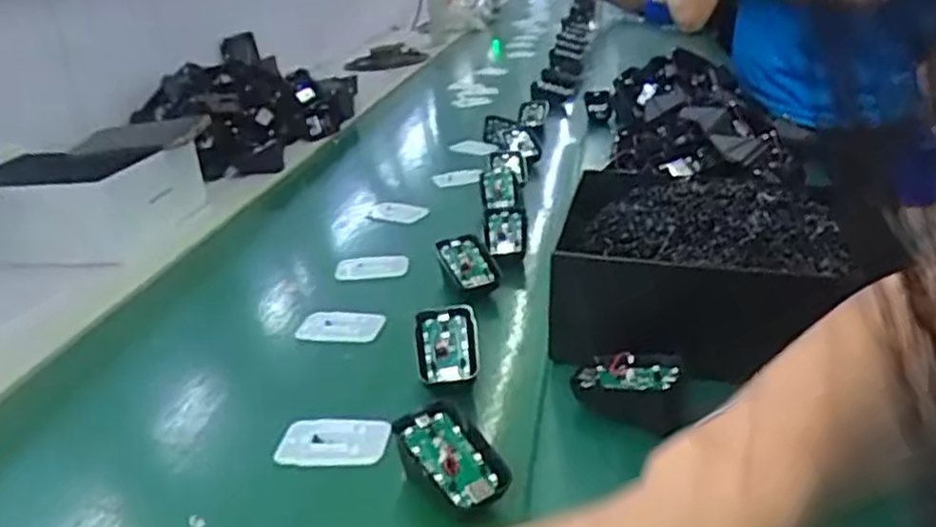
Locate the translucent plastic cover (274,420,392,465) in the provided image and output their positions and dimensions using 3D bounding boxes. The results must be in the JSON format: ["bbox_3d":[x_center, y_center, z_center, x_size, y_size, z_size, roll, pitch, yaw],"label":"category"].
[{"bbox_3d":[-0.087,0.114,0.483,0.071,0.009,0.041,-2,25,4],"label":"translucent plastic cover"}]

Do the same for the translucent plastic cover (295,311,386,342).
[{"bbox_3d":[-0.108,0.053,0.624,0.072,0.010,0.040,0,35,9],"label":"translucent plastic cover"}]

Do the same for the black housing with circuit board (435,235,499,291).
[{"bbox_3d":[0.001,-0.001,0.666,0.044,0.009,0.065,-9,46,-20],"label":"black housing with circuit board"}]

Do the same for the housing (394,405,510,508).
[{"bbox_3d":[-0.011,0.109,0.422,0.039,0.010,0.069,-24,51,-27],"label":"housing"}]

